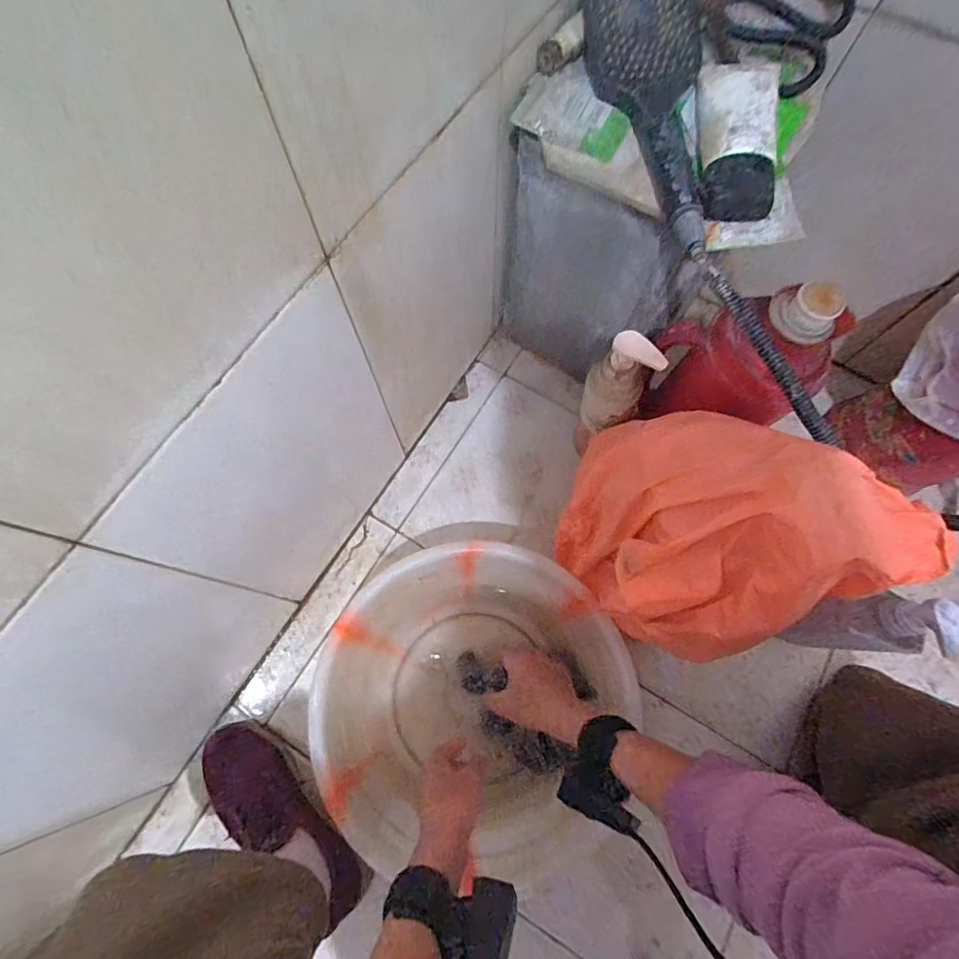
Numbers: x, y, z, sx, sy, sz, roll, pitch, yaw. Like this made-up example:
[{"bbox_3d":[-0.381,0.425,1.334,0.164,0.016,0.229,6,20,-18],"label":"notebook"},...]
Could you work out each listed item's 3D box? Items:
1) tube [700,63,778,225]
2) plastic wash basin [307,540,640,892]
[{"bbox_3d":[0.231,-0.309,0.451,0.069,0.031,0.170,8,73,2],"label":"tube"},{"bbox_3d":[-0.006,0.254,0.599,0.334,0.108,0.338,0,73,0],"label":"plastic wash basin"}]

